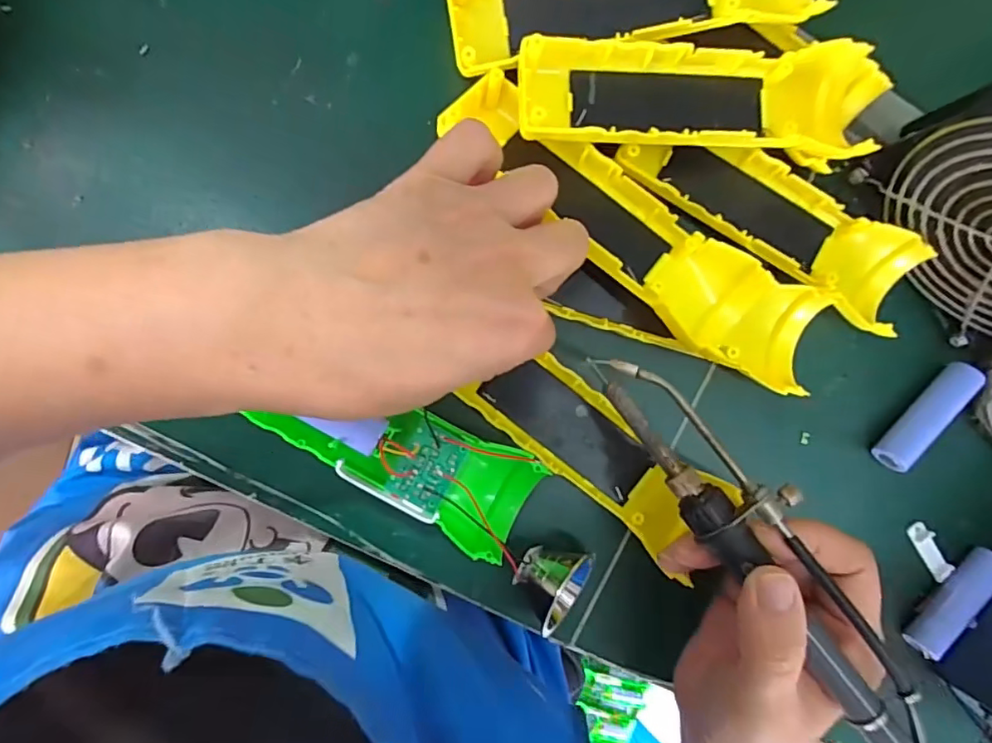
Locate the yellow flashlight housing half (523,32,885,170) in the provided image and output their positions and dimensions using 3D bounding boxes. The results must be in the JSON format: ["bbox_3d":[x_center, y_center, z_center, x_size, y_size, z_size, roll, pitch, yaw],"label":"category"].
[{"bbox_3d":[0.096,-0.123,0.252,0.174,0.029,0.048,-2,91,-8],"label":"yellow flashlight housing half"}]

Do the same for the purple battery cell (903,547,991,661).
[{"bbox_3d":[0.250,0.125,0.296,0.015,0.016,0.067,38,85,-7],"label":"purple battery cell"}]

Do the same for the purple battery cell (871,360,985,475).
[{"bbox_3d":[0.230,0.024,0.291,0.015,0.016,0.068,42,85,-7],"label":"purple battery cell"}]

